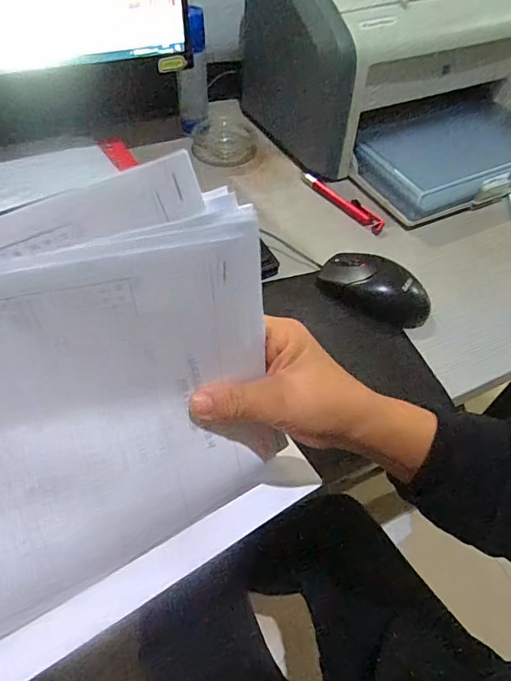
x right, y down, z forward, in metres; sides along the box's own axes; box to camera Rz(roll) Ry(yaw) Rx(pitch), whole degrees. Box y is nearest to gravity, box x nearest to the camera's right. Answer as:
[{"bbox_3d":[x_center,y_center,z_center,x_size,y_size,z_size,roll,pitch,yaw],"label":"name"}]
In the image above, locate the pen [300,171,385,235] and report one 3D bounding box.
[{"bbox_3d":[0.102,-0.173,0.557,0.019,0.012,0.136,-28,59,-23],"label":"pen"}]

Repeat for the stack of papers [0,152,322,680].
[{"bbox_3d":[-0.124,0.070,0.236,0.301,0.248,0.026,-22,28,-14],"label":"stack of papers"}]

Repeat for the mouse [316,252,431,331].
[{"bbox_3d":[0.115,-0.051,0.441,0.106,0.033,0.052,30,56,19],"label":"mouse"}]

